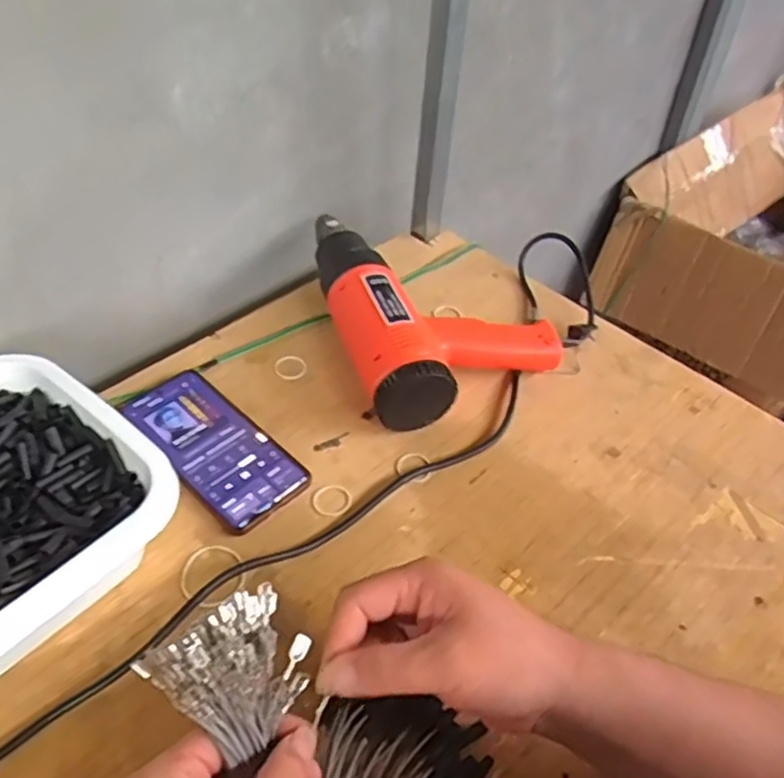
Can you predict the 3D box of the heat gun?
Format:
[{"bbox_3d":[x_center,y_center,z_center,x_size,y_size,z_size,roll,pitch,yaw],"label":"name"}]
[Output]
[{"bbox_3d":[0.029,-0.089,0.679,0.184,0.073,0.269,-13,48,-17],"label":"heat gun"}]

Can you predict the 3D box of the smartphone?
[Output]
[{"bbox_3d":[-0.143,0.045,0.575,0.160,0.013,0.075,37,54,28],"label":"smartphone"}]

